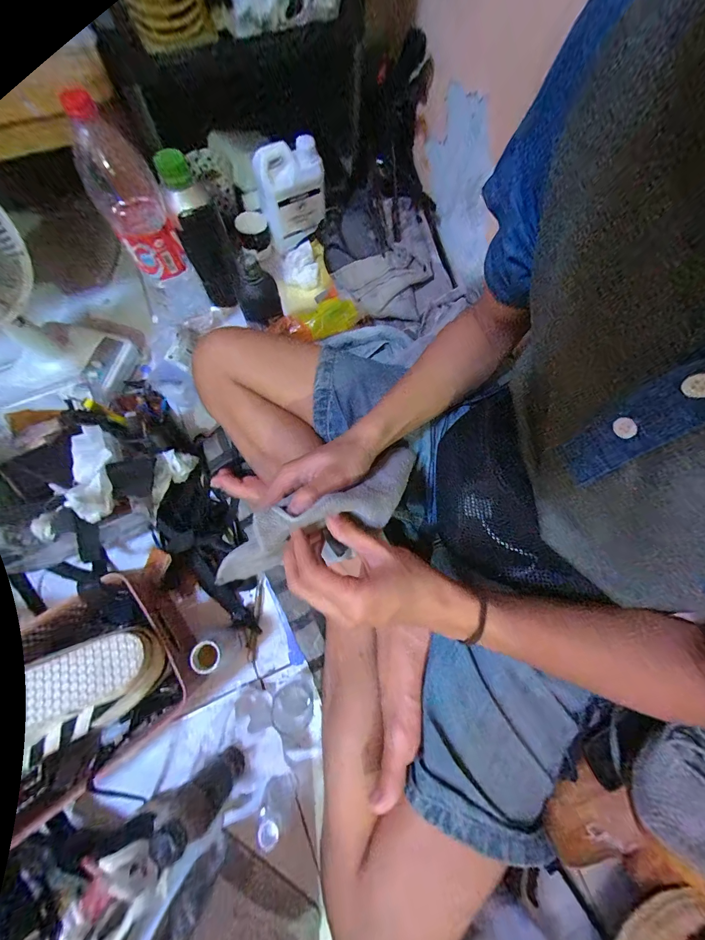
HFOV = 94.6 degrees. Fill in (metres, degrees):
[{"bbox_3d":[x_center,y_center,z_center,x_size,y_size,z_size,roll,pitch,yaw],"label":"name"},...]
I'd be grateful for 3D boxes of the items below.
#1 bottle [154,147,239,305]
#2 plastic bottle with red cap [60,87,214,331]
[{"bbox_3d":[-0.258,-0.400,0.573,0.073,0.257,0.066,-22,73,-9],"label":"bottle"},{"bbox_3d":[-0.308,-0.347,0.499,0.085,0.324,0.077,-27,74,-11],"label":"plastic bottle with red cap"}]

